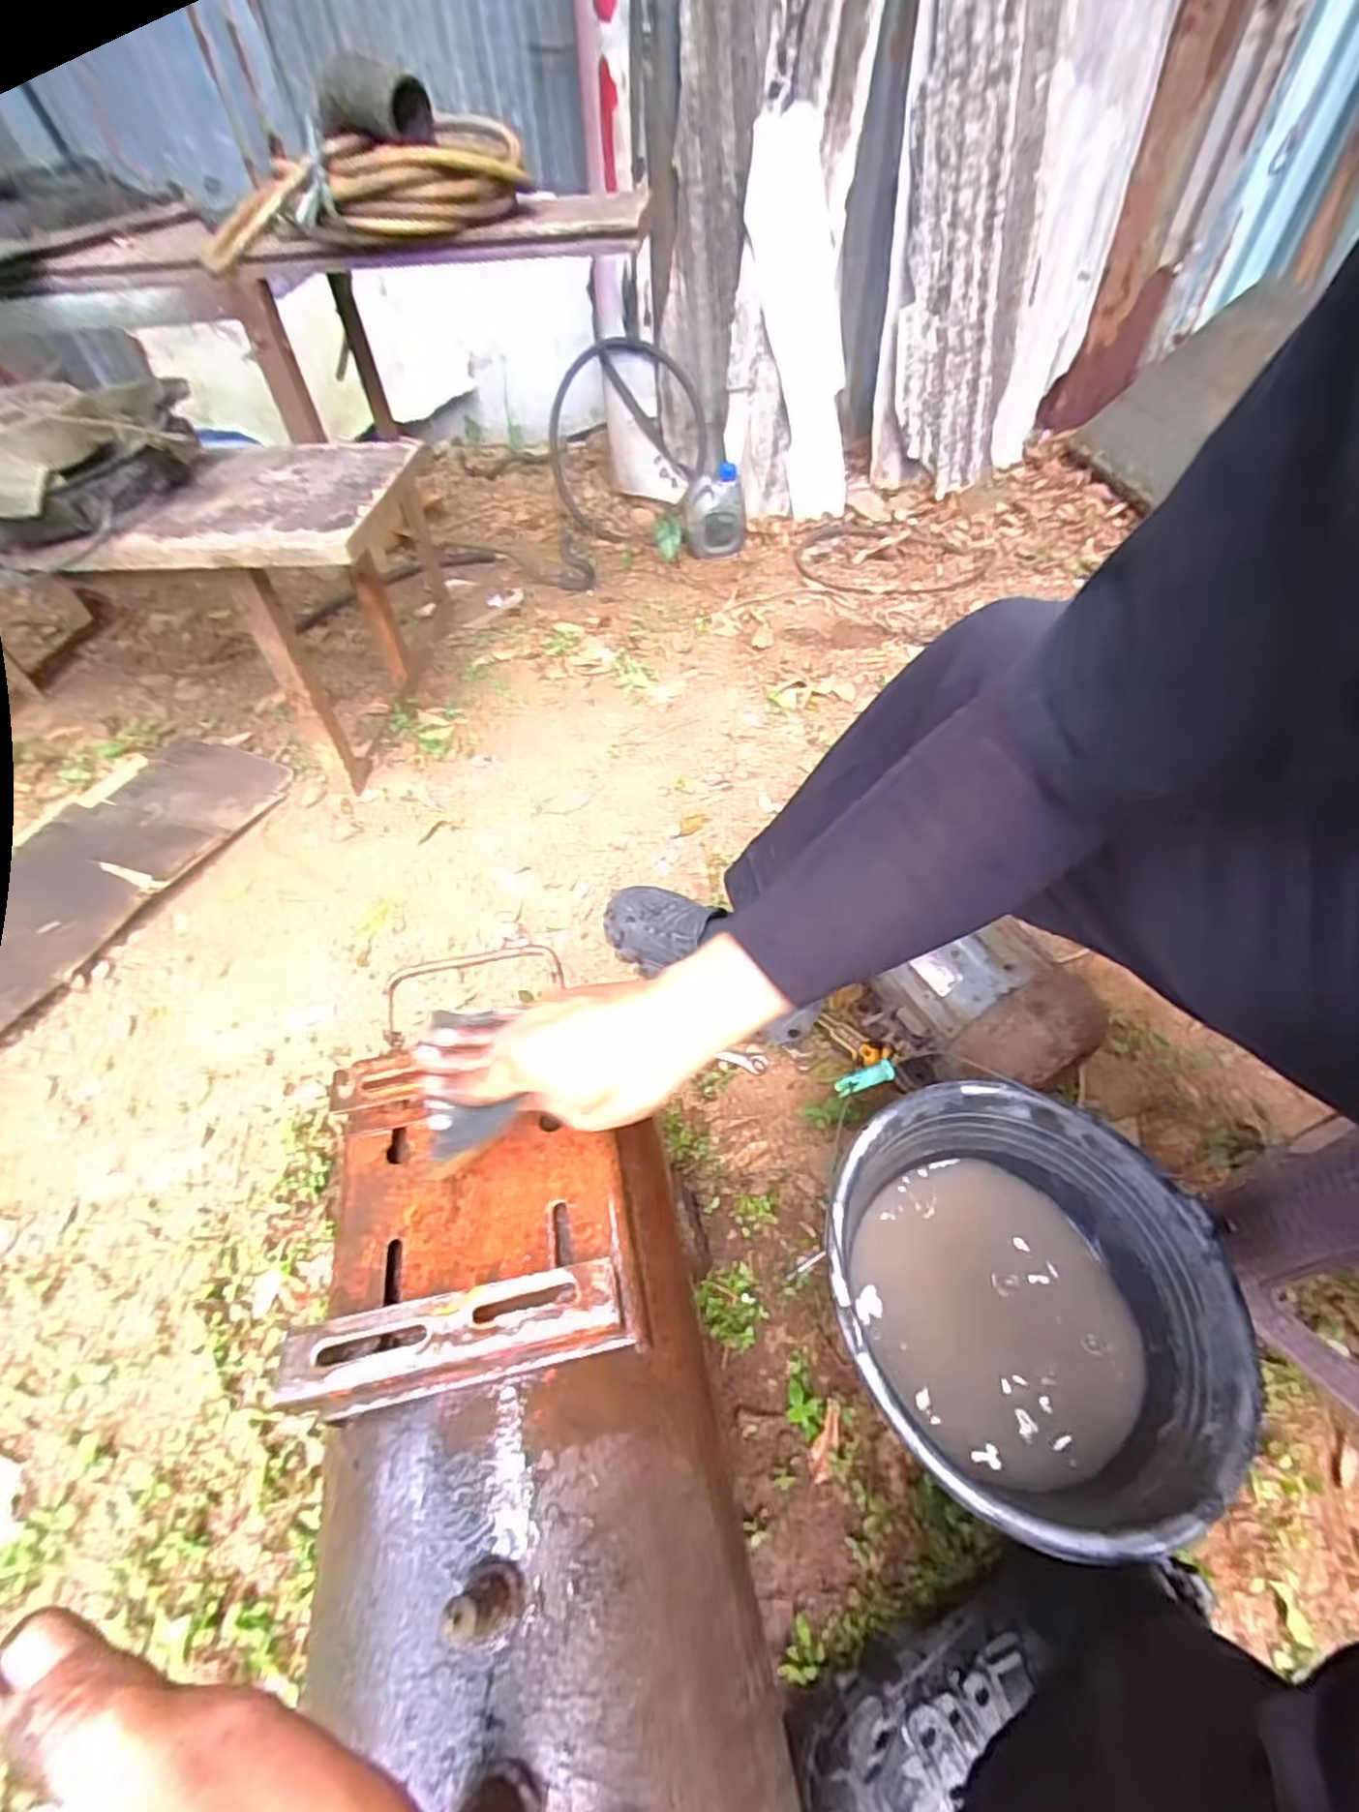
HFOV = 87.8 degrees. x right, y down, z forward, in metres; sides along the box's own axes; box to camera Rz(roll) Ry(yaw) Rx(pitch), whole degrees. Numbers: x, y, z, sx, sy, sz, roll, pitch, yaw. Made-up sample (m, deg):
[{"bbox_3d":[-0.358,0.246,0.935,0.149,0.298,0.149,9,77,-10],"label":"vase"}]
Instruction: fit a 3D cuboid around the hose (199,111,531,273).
[{"bbox_3d":[-0.328,-0.751,0.738,0.340,0.090,0.106,-19,54,-12],"label":"hose"}]

